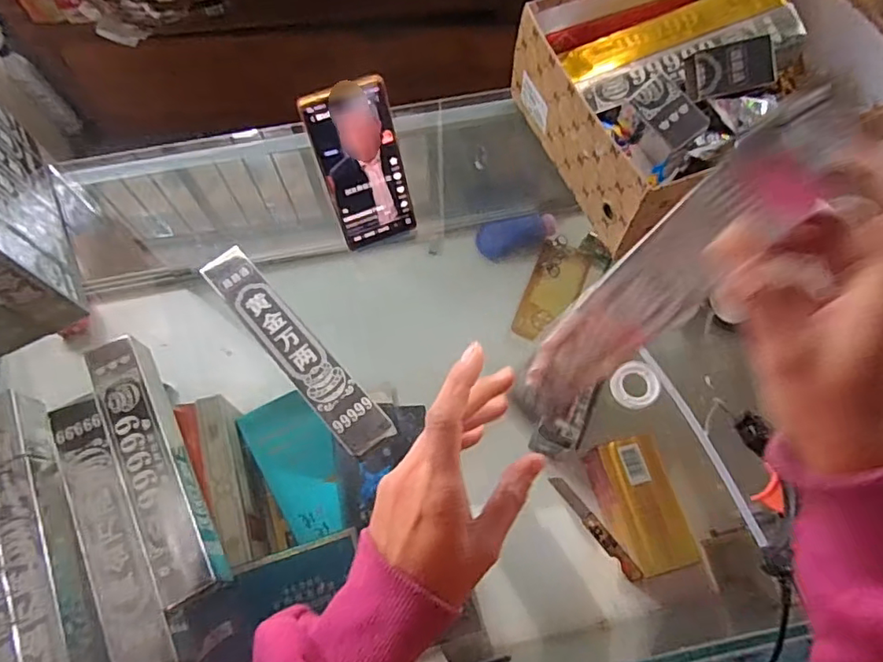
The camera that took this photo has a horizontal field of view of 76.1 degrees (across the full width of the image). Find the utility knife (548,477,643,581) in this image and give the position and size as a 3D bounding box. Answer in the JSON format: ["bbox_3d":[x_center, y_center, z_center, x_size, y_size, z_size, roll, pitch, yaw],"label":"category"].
[{"bbox_3d":[0.128,0.163,0.471,0.012,0.009,0.100,-35,72,-13],"label":"utility knife"}]

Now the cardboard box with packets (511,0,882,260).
[{"bbox_3d":[0.255,-0.256,0.560,0.304,0.114,0.229,-20,69,-8],"label":"cardboard box with packets"}]

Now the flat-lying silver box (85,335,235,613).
[{"bbox_3d":[-0.237,0.109,0.467,0.047,0.040,0.222,-25,70,-9],"label":"flat-lying silver box"}]

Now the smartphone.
[{"bbox_3d":[-0.071,-0.147,0.518,0.073,0.154,0.012,-21,44,-8],"label":"smartphone"}]

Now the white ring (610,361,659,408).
[{"bbox_3d":[0.176,0.049,0.513,0.043,0.011,0.042,0,68,0],"label":"white ring"}]

